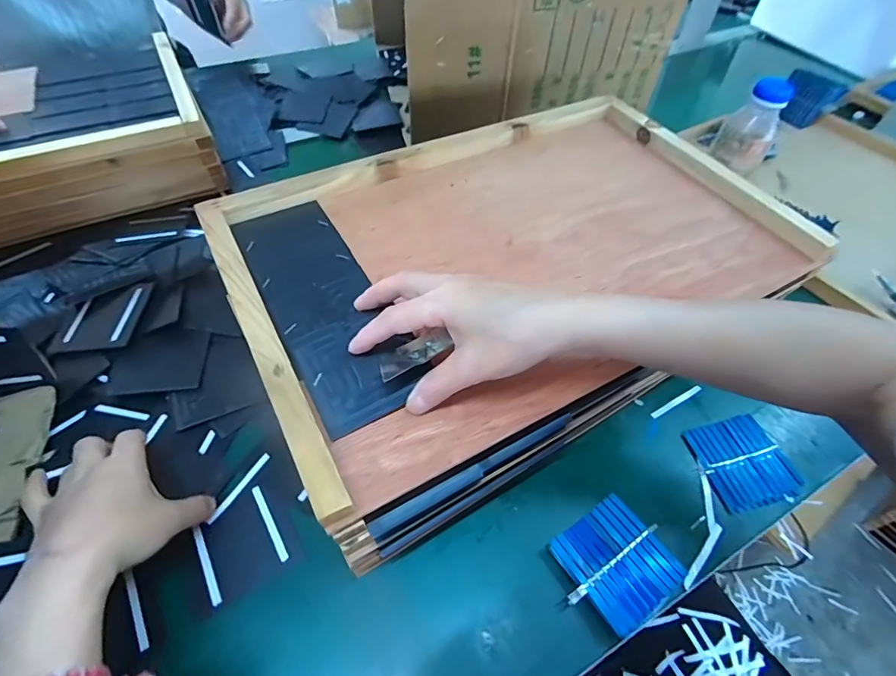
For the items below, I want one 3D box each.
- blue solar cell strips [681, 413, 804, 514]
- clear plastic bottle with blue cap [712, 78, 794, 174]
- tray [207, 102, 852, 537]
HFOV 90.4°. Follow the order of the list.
[{"bbox_3d":[0.260,0.108,0.392,0.078,0.007,0.075,-11,53,-10],"label":"blue solar cell strips"},{"bbox_3d":[0.371,-0.257,0.541,0.061,0.111,0.055,29,57,20],"label":"clear plastic bottle with blue cap"},{"bbox_3d":[0.062,-0.090,0.388,0.462,0.027,0.296,-23,59,-20],"label":"tray"}]

